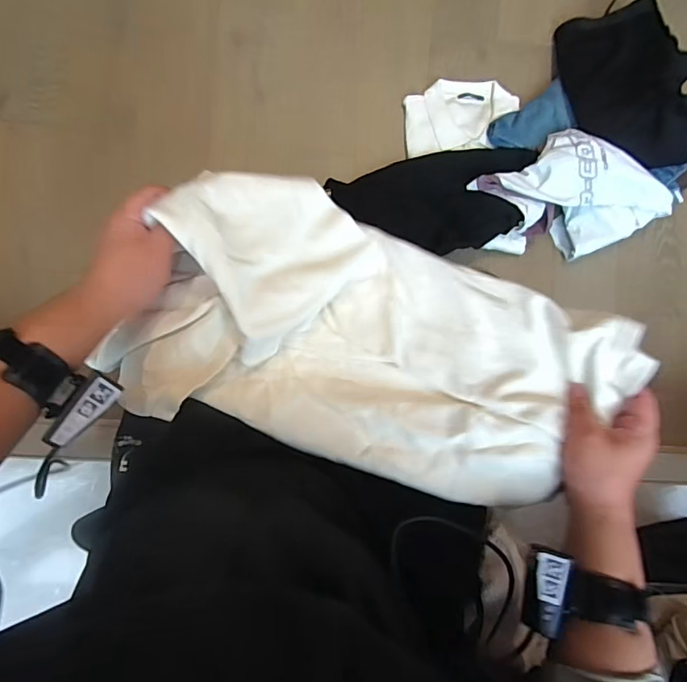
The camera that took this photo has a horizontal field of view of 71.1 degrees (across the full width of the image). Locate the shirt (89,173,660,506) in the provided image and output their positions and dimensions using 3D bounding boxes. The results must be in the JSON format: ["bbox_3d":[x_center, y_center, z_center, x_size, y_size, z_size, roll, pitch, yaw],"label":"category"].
[{"bbox_3d":[0.036,0.002,0.478,0.477,0.084,0.249,17,85,-5],"label":"shirt"}]

